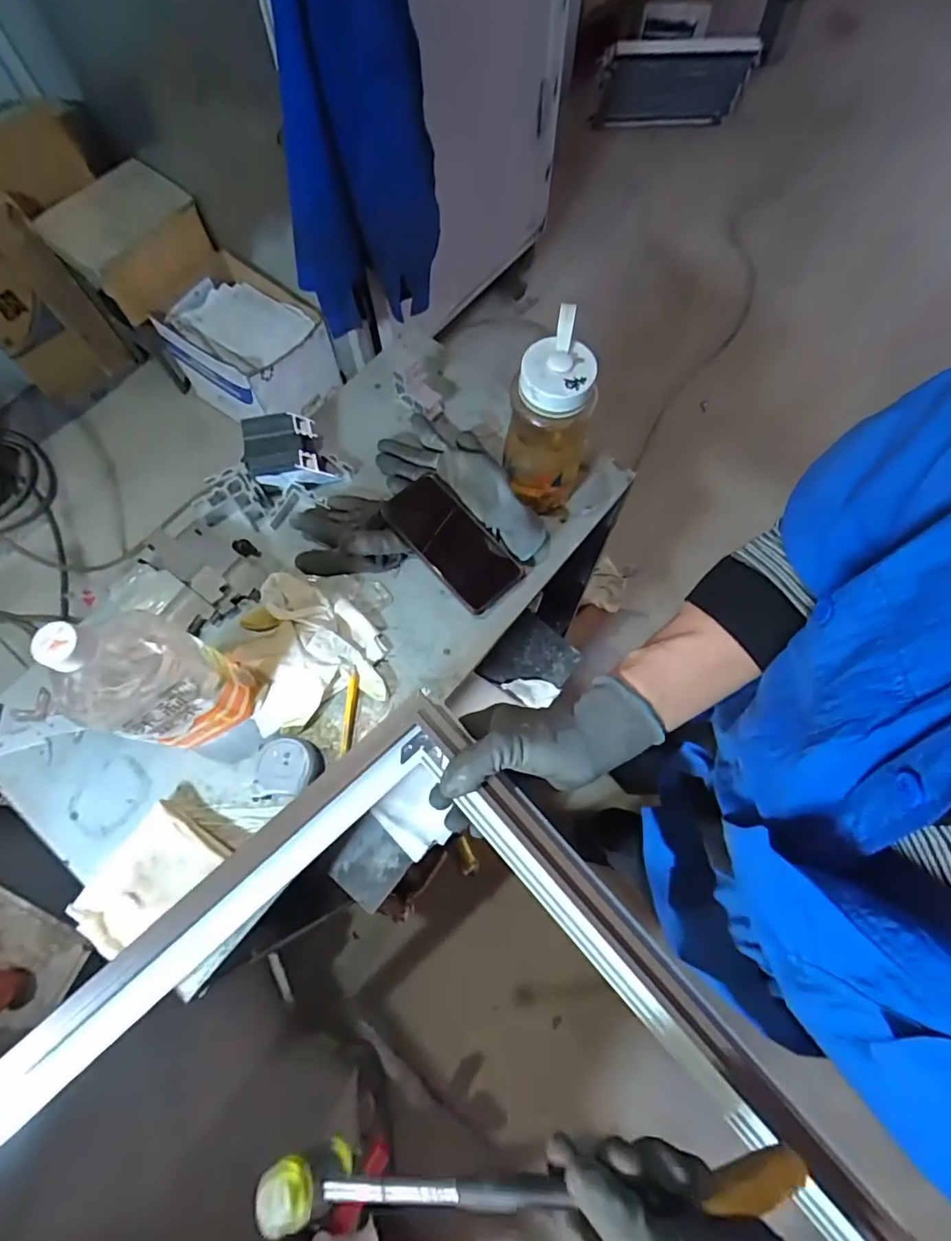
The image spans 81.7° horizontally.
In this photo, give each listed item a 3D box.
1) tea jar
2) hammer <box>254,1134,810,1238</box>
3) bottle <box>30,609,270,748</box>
[{"bbox_3d":[0.077,-0.190,0.556,0.086,0.193,0.072,16,72,5],"label":"tea jar"},{"bbox_3d":[0.036,0.381,0.382,0.358,0.080,0.029,-9,71,8],"label":"hammer"},{"bbox_3d":[-0.262,0.053,0.462,0.074,0.228,0.095,27,73,9],"label":"bottle"}]

